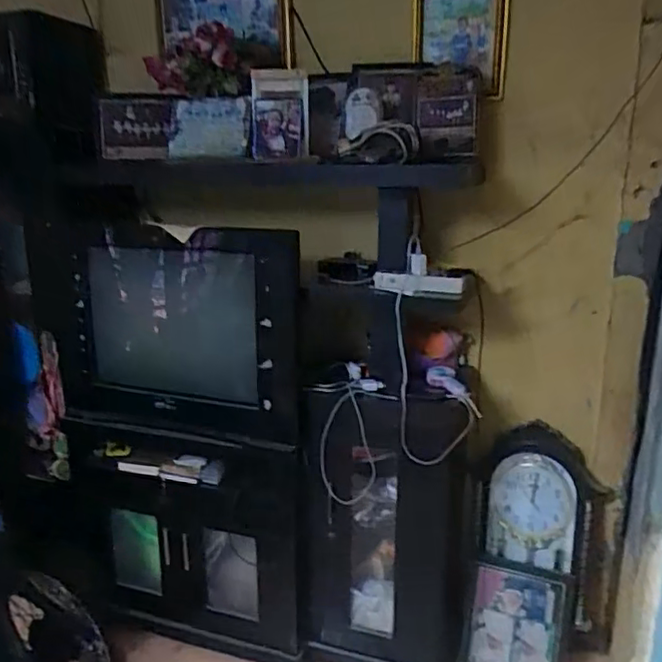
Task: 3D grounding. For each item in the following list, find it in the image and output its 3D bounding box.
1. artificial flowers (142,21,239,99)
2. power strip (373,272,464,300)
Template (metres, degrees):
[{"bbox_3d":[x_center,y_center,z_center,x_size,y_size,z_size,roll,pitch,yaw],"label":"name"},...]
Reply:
[{"bbox_3d":[-0.343,-0.667,1.558,0.146,0.161,0.285,-12,19,-36],"label":"artificial flowers"},{"bbox_3d":[0.218,-0.112,1.572,0.228,0.058,0.039,4,16,14],"label":"power strip"}]

